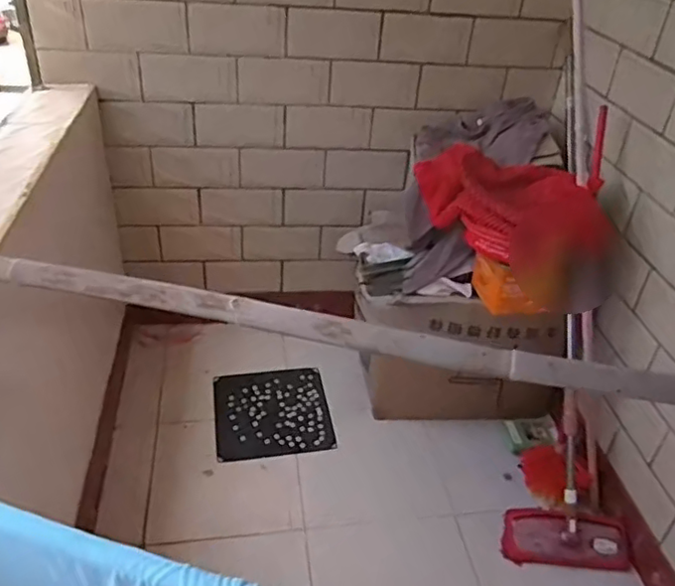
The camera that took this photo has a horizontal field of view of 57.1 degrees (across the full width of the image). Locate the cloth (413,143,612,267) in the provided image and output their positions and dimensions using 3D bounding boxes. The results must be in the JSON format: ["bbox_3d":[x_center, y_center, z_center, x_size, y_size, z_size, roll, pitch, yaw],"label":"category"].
[{"bbox_3d":[0.420,-0.223,1.544,0.239,0.190,0.425,-17,41,-28],"label":"cloth"}]

